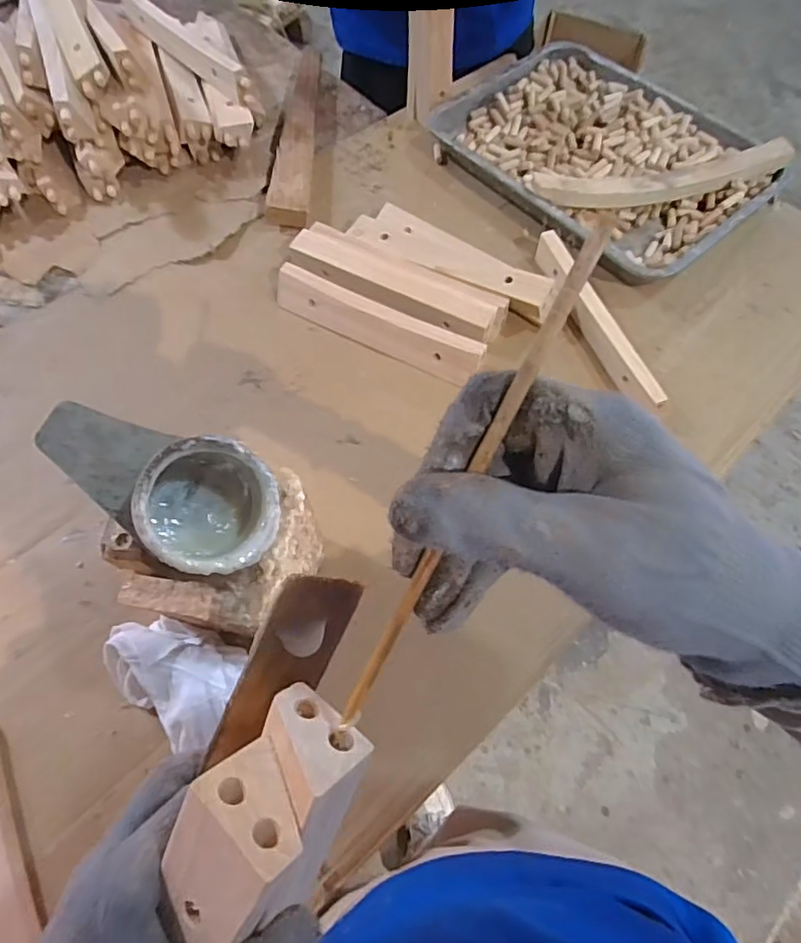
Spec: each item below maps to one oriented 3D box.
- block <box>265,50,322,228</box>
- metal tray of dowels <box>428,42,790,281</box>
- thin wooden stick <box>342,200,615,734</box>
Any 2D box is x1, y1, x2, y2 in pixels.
[{"bbox_3d":[-0.136,-0.469,0.766,0.047,0.031,0.364,1,65,0],"label":"block"},{"bbox_3d":[0.262,-0.411,0.728,0.297,0.051,0.390,-38,70,-16],"label":"metal tray of dowels"},{"bbox_3d":[0.016,0.013,0.173,0.006,0.004,0.182,31,111,15],"label":"thin wooden stick"}]

